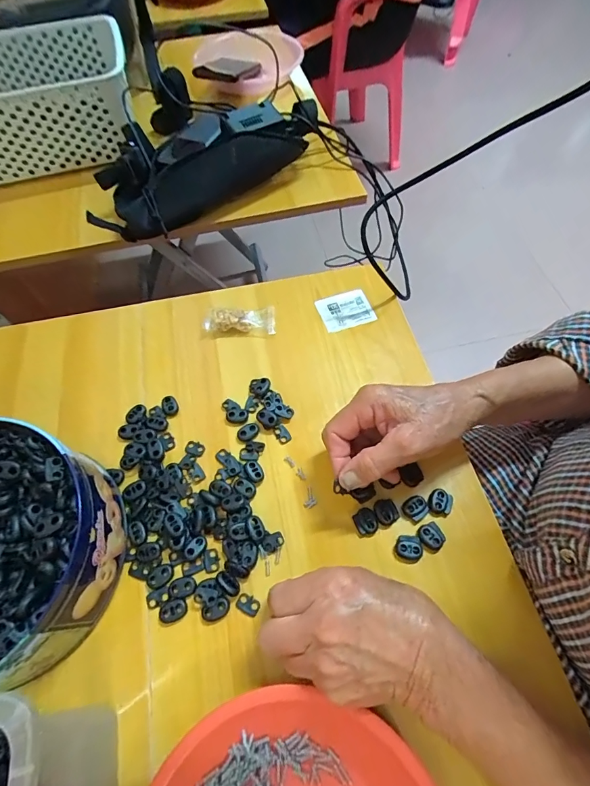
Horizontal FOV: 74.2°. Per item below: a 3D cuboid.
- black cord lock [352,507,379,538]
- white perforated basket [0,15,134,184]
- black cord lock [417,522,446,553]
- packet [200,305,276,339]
[{"bbox_3d":[0.061,0.109,0.333,0.020,0.009,0.022,-21,62,-10],"label":"black cord lock"},{"bbox_3d":[-0.404,-0.451,0.598,0.303,0.105,0.262,-15,62,-7],"label":"white perforated basket"},{"bbox_3d":[0.114,0.121,0.327,0.020,0.004,0.022,-23,63,-11],"label":"black cord lock"},{"bbox_3d":[-0.065,-0.083,0.439,0.083,0.014,0.036,-3,61,0],"label":"packet"}]

